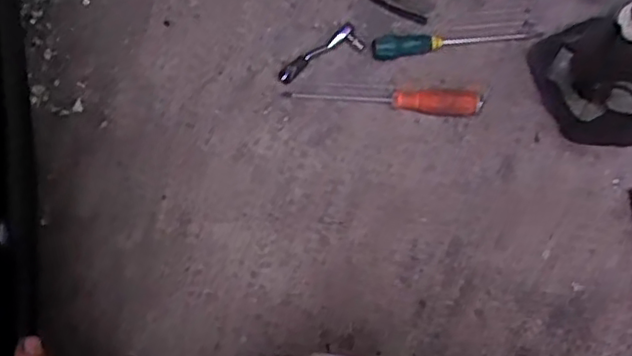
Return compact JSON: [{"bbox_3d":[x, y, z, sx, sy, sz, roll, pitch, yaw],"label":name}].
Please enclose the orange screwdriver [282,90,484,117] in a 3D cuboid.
[{"bbox_3d":[0.084,-0.101,0.863,0.249,0.038,0.025,6,65,4],"label":"orange screwdriver"}]

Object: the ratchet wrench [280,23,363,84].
[{"bbox_3d":[0.004,-0.167,0.907,0.122,0.020,0.034,-28,67,-12],"label":"ratchet wrench"}]

